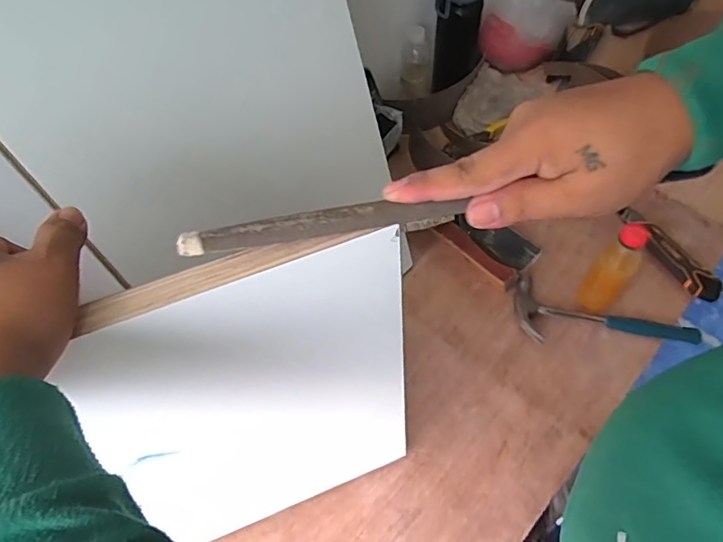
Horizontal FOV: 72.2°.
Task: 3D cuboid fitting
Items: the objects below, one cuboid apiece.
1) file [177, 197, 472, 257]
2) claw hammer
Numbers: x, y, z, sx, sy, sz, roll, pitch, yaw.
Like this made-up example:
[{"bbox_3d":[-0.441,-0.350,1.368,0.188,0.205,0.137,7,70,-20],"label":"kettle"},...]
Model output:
[{"bbox_3d":[-0.019,-0.027,0.273,0.155,0.005,0.018,-8,77,-11],"label":"file"},{"bbox_3d":[0.365,0.062,0.754,0.258,0.025,0.105,5,59,4],"label":"claw hammer"}]

